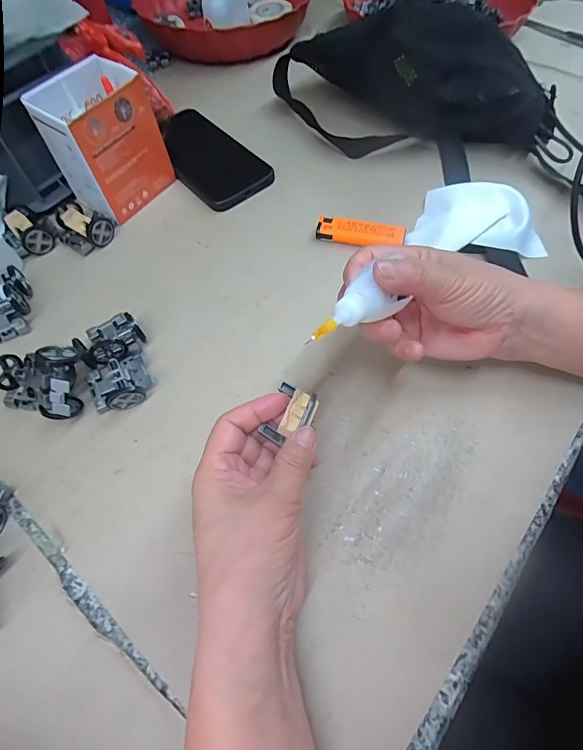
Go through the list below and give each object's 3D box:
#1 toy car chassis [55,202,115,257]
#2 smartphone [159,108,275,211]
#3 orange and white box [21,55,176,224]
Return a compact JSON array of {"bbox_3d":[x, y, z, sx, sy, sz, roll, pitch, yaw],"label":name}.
[{"bbox_3d":[-0.200,-0.145,0.377,0.053,0.030,0.046,33,68,18],"label":"toy car chassis"},{"bbox_3d":[-0.097,-0.240,0.427,0.078,0.008,0.167,-38,67,-16],"label":"smartphone"},{"bbox_3d":[-0.176,-0.219,0.371,0.069,0.099,0.094,30,67,17],"label":"orange and white box"}]

